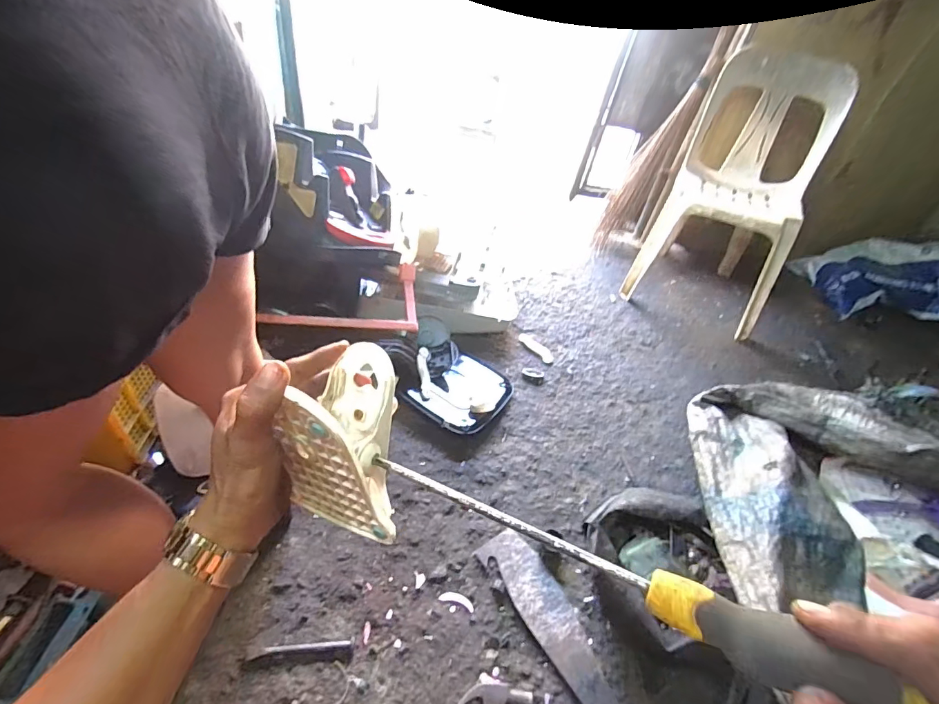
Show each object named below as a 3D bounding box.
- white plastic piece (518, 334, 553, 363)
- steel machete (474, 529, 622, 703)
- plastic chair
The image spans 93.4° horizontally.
[{"bbox_3d":[0.209,-0.016,1.374,0.047,0.008,0.139,-23,53,-32],"label":"white plastic piece"},{"bbox_3d":[0.203,0.548,0.785,0.097,0.023,0.521,-24,50,-27],"label":"steel machete"},{"bbox_3d":[0.886,-0.514,1.452,0.430,0.705,0.492,23,44,11],"label":"plastic chair"}]

